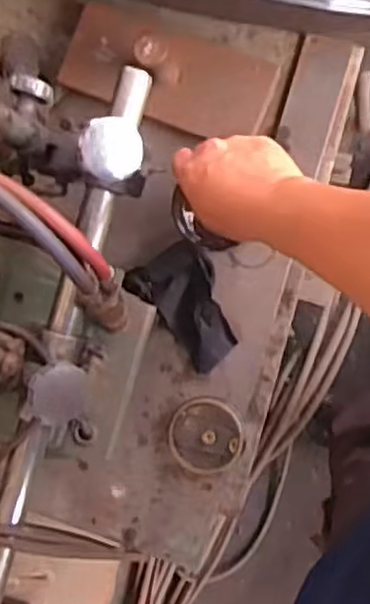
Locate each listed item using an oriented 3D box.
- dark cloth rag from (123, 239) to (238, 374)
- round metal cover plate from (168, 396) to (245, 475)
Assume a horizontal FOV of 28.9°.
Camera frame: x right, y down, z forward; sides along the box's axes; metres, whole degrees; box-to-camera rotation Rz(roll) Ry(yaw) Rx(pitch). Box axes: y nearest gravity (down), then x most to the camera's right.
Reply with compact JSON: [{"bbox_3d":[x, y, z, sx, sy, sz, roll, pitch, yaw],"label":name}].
[{"bbox_3d":[0.008,0.000,0.779,0.085,0.023,0.134,-40,86,6],"label":"dark cloth rag"},{"bbox_3d":[0.023,0.147,0.787,0.079,0.008,0.082,0,91,7],"label":"round metal cover plate"}]

